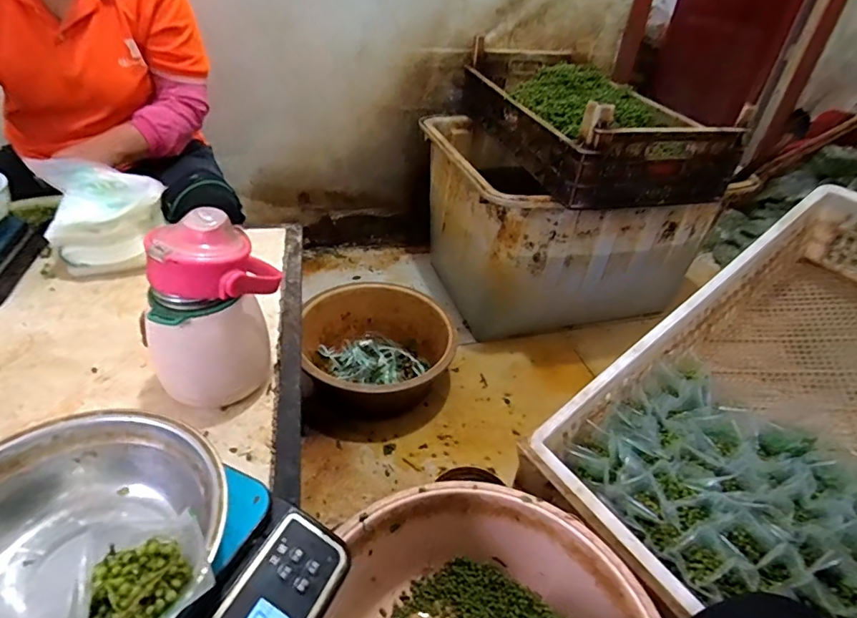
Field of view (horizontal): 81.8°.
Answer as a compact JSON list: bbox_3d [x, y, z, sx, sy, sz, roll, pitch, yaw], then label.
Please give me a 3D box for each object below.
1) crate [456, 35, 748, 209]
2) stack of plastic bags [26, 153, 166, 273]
[{"bbox_3d":[0.374,-0.483,1.225,0.392,0.182,0.678,-7,39,-17],"label":"crate"},{"bbox_3d":[-0.439,-0.124,0.686,0.145,0.116,0.137,-19,44,-29],"label":"stack of plastic bags"}]

